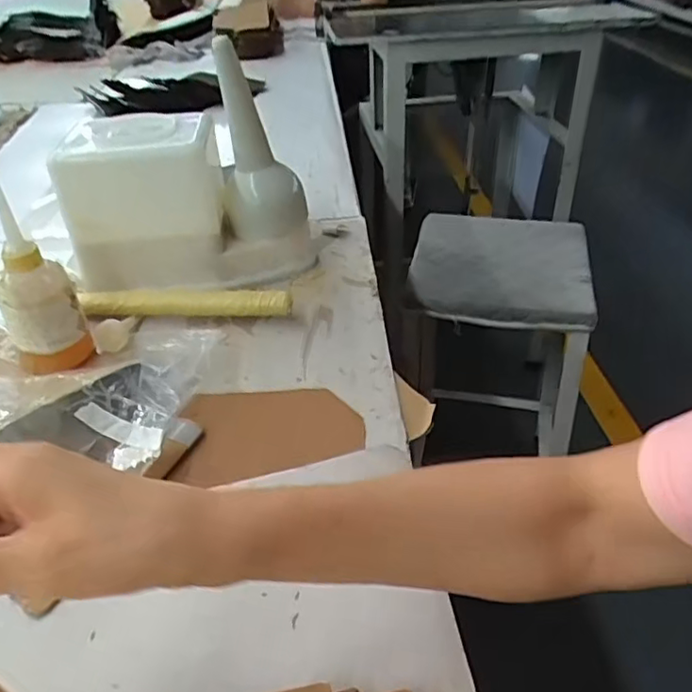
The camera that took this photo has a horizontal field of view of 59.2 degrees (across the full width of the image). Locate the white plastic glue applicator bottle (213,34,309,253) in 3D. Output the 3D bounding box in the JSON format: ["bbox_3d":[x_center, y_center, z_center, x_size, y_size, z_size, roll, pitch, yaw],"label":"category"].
[{"bbox_3d":[-0.088,-0.190,0.636,0.075,0.213,0.060,2,38,9],"label":"white plastic glue applicator bottle"}]

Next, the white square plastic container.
[{"bbox_3d":[-0.206,-0.149,0.643,0.150,0.166,0.090,-3,37,2],"label":"white square plastic container"}]

